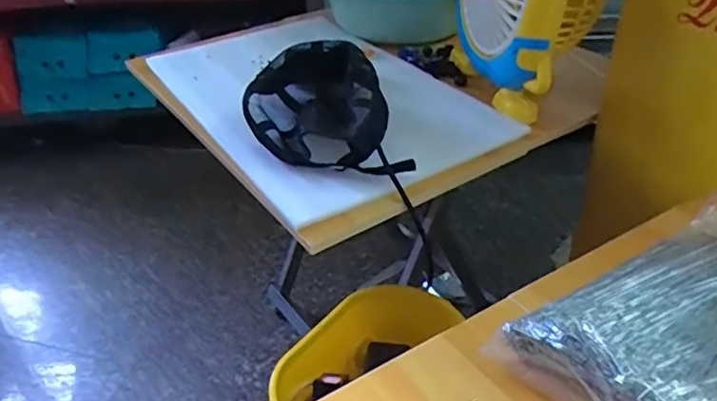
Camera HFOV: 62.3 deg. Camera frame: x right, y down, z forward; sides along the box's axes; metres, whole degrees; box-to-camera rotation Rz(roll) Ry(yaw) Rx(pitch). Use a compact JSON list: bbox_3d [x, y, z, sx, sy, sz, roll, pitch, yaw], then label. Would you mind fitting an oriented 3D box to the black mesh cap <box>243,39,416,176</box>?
[{"bbox_3d":[-0.046,-0.115,0.709,0.172,0.082,0.239,-6,35,-4],"label":"black mesh cap"}]

